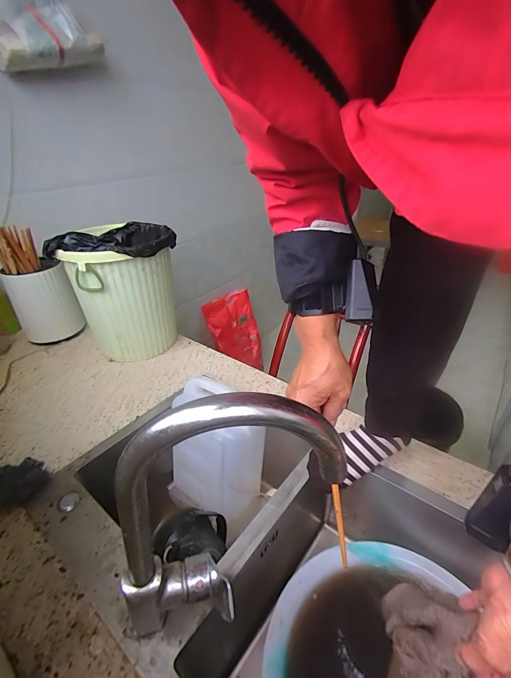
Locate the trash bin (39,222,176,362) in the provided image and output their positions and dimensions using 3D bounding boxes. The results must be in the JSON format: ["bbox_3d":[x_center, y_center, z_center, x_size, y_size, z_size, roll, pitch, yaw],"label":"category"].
[{"bbox_3d":[-0.317,-0.119,0.848,0.244,0.319,0.228,-5,30,-5],"label":"trash bin"}]

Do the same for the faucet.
[{"bbox_3d":[-0.038,0.178,0.315,0.199,0.324,0.049,-5,32,-4],"label":"faucet"}]

